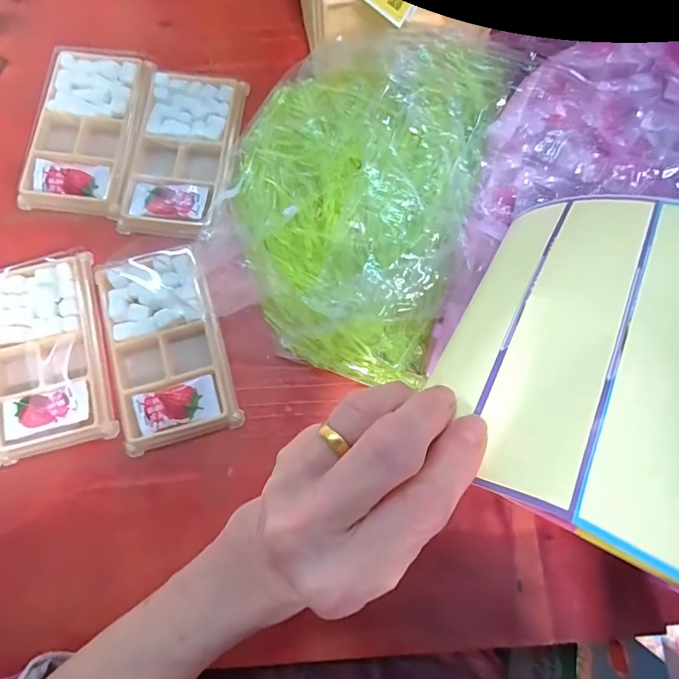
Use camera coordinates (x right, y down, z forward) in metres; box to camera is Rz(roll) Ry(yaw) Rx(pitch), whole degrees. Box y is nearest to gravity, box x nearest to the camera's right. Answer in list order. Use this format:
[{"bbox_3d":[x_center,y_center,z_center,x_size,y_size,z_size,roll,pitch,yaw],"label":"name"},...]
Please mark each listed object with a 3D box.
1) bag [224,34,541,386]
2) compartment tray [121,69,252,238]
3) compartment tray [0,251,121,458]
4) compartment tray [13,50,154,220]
[{"bbox_3d":[0.004,-0.100,0.299,0.167,0.076,0.224,18,79,4],"label":"bag"},{"bbox_3d":[-0.118,-0.144,0.346,0.076,0.015,0.137,9,78,3],"label":"compartment tray"},{"bbox_3d":[-0.206,0.008,0.311,0.082,0.011,0.134,-14,78,-2],"label":"compartment tray"},{"bbox_3d":[-0.192,-0.163,0.347,0.081,0.012,0.133,8,78,2],"label":"compartment tray"}]

